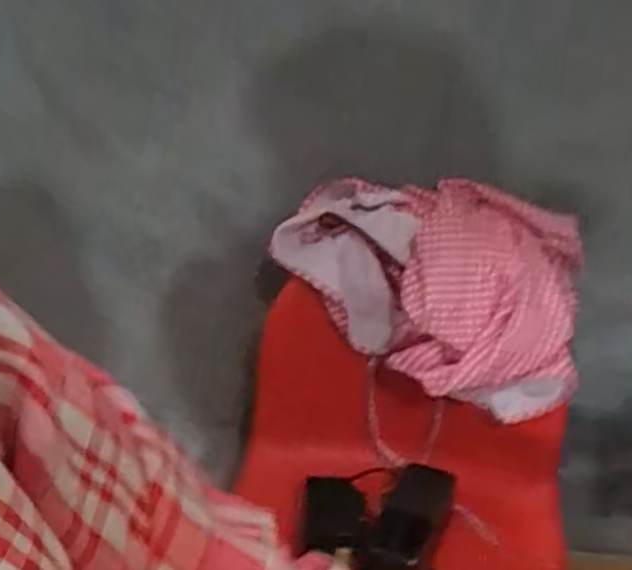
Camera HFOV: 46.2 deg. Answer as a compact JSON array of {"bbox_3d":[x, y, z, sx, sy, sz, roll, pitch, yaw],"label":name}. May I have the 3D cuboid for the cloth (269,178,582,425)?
[{"bbox_3d":[0.120,-0.009,0.734,0.316,0.202,0.080,26,-5,10],"label":"cloth"}]

